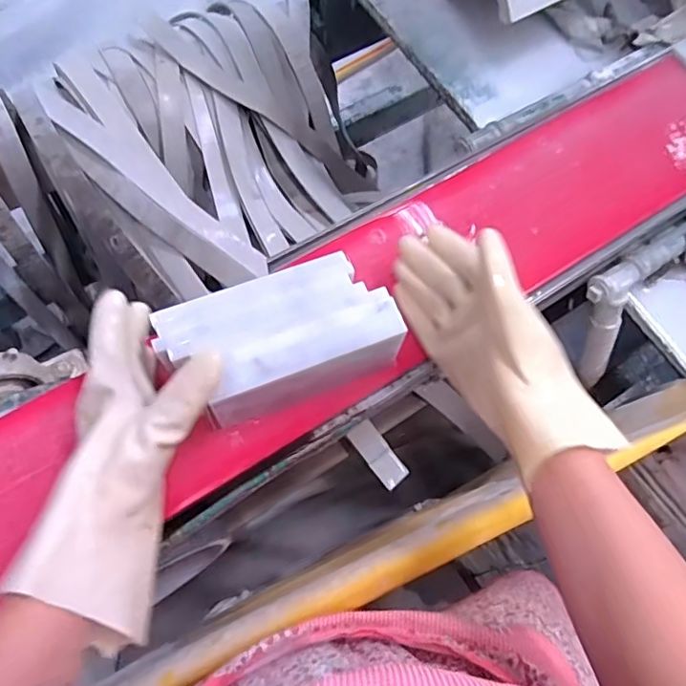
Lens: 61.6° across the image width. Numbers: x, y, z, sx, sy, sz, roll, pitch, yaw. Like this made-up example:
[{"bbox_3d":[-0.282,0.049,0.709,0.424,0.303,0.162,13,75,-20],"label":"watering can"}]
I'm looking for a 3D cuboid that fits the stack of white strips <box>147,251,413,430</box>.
[{"bbox_3d":[-0.045,-0.003,0.446,0.164,0.064,0.090,-23,73,-11],"label":"stack of white strips"}]

